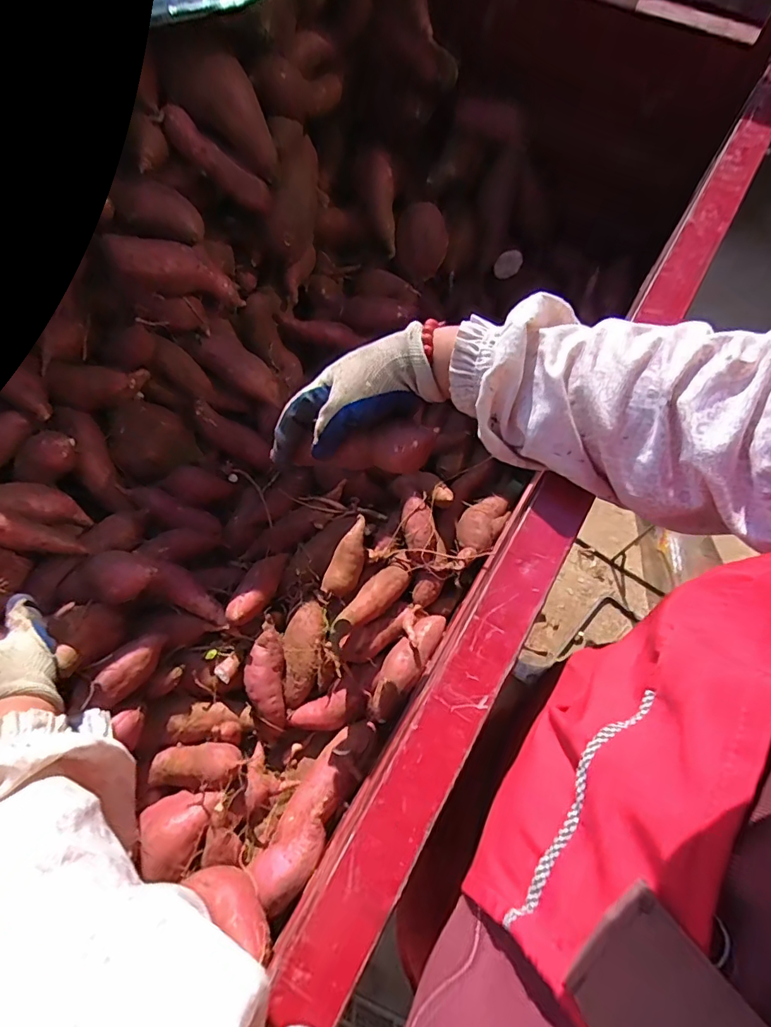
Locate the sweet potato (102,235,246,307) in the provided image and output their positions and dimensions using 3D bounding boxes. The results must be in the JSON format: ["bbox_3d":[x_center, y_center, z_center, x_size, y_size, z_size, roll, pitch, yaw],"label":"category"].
[{"bbox_3d":[-0.250,-0.295,0.613,0.164,0.058,0.048,2,62,-39],"label":"sweet potato"}]

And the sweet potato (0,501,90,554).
[{"bbox_3d":[-0.403,0.014,0.536,0.145,0.036,0.041,33,66,-27],"label":"sweet potato"}]

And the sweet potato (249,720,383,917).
[{"bbox_3d":[-0.071,0.310,0.536,0.055,0.068,0.190,30,47,11],"label":"sweet potato"}]

